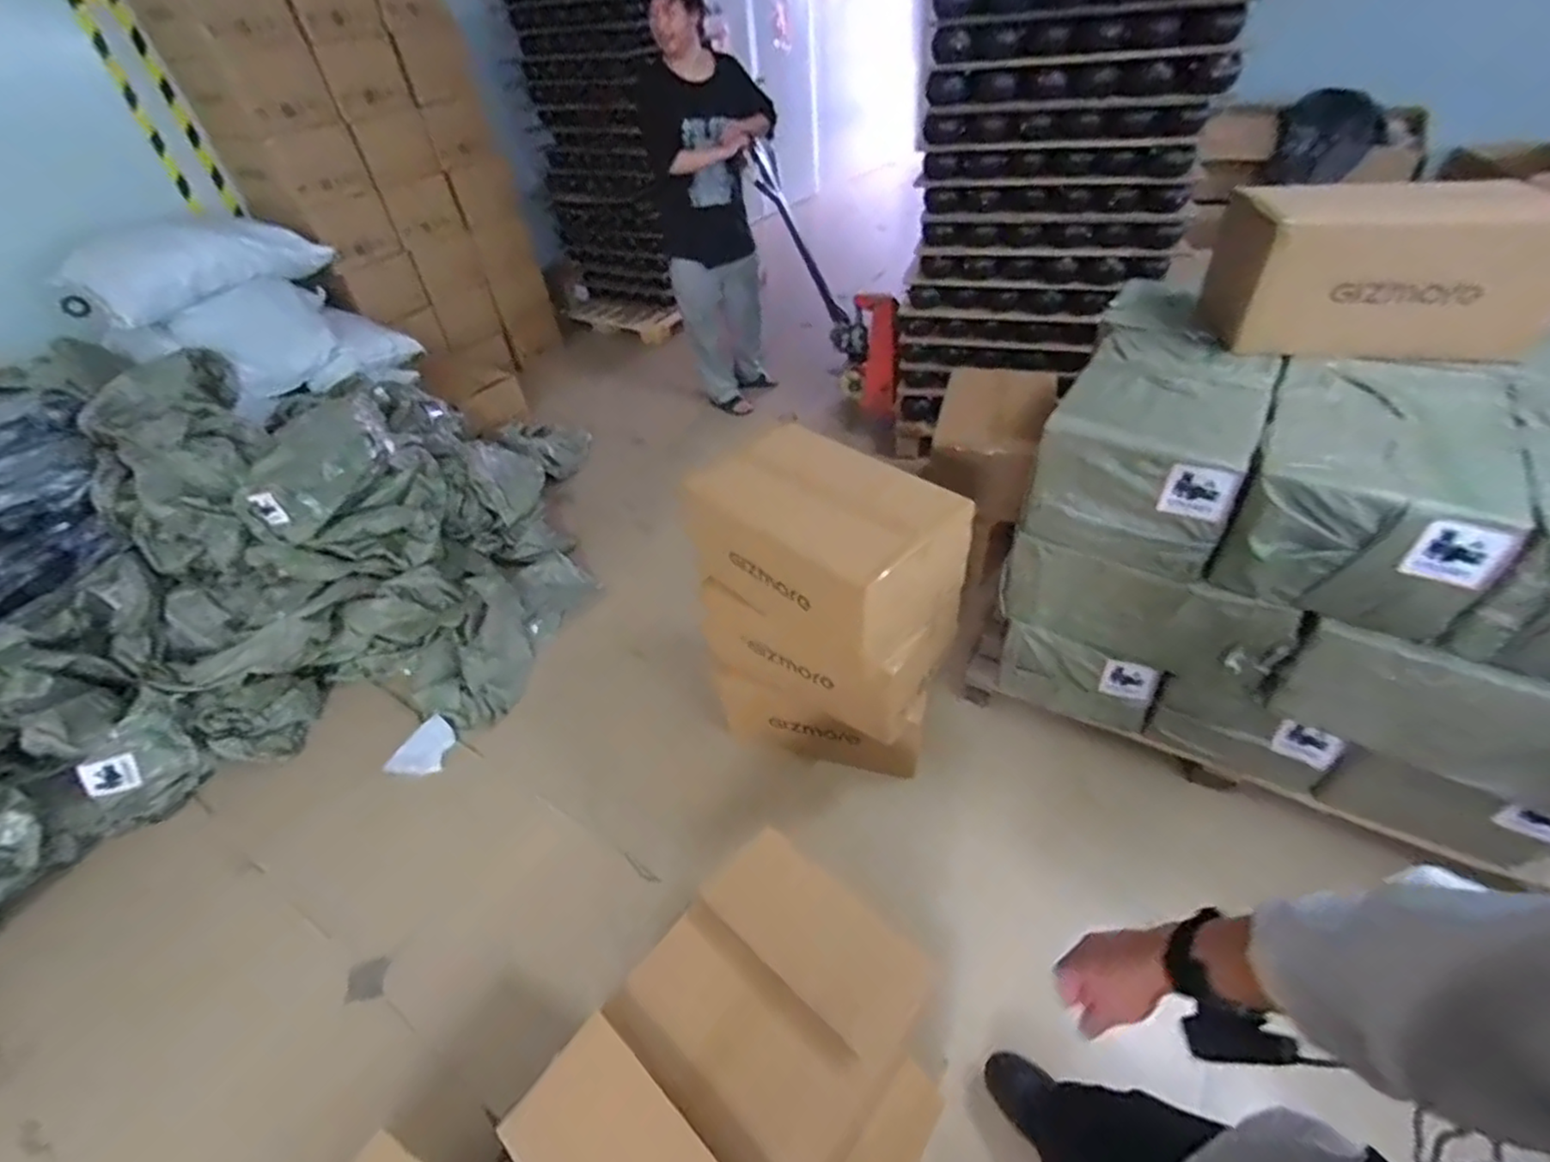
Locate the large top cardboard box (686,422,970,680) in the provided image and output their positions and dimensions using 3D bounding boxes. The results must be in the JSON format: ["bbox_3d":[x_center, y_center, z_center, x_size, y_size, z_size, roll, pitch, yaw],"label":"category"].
[{"bbox_3d":[0.121,-0.072,1.385,0.479,0.274,0.316,29,52,34],"label":"large top cardboard box"}]

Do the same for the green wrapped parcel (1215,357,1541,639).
[{"bbox_3d":[1.092,-0.188,1.223,0.339,0.239,0.515,22,48,29],"label":"green wrapped parcel"}]

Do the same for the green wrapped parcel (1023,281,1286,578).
[{"bbox_3d":[0.833,-0.353,1.434,0.345,0.260,0.686,18,46,25],"label":"green wrapped parcel"}]

